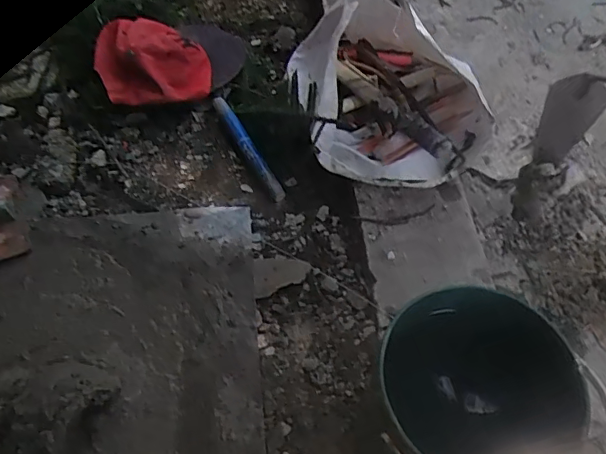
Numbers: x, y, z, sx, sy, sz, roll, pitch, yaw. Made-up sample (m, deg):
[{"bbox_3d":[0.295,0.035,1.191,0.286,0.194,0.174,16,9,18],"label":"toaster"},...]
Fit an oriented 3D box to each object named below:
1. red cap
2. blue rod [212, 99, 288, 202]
[{"bbox_3d":[-0.221,-0.304,0.975,0.274,0.078,0.178,-27,62,-20],"label":"red cap"},{"bbox_3d":[-0.091,-0.137,0.906,0.023,0.022,0.231,-24,61,-19],"label":"blue rod"}]

